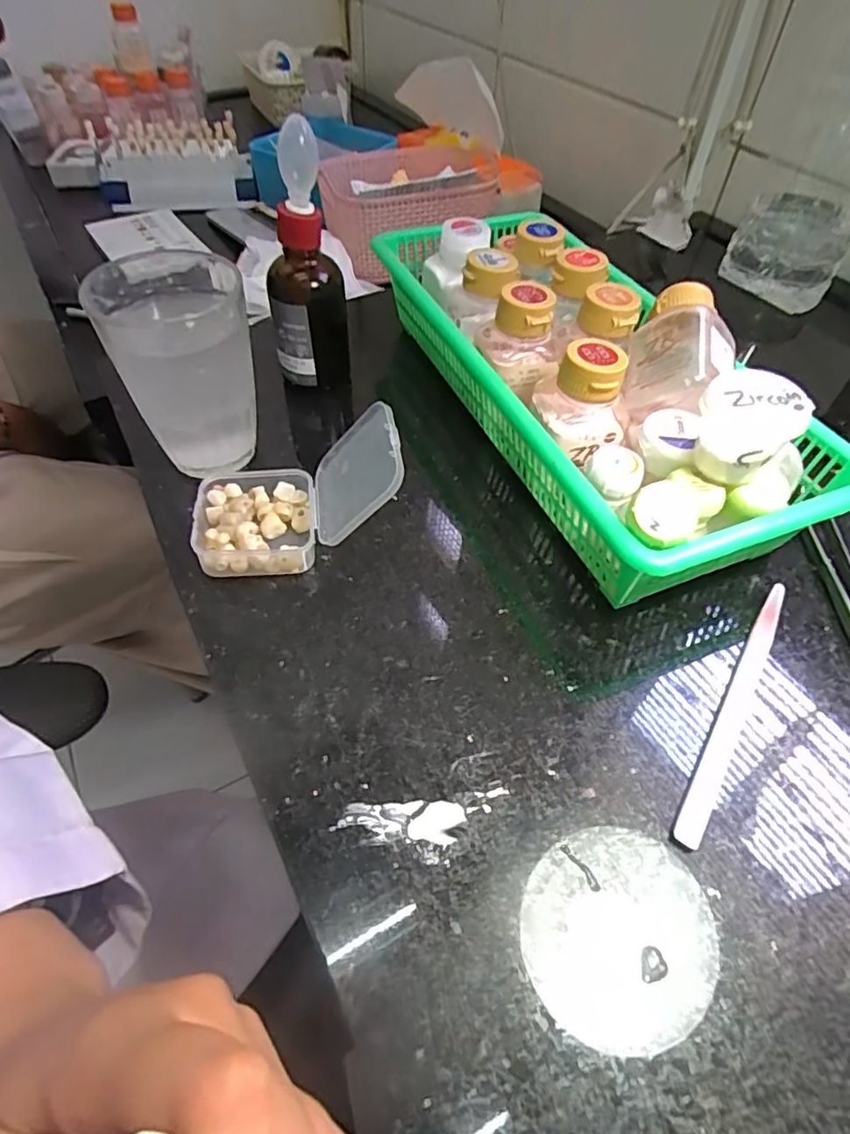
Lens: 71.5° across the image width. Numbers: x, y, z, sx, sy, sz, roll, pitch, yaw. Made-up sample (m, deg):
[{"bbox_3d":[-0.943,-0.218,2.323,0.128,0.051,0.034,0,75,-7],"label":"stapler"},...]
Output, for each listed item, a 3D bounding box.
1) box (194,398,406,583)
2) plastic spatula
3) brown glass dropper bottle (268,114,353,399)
[{"bbox_3d":[-0.060,-0.035,0.273,0.095,0.057,0.054,-3,51,-4],"label":"box"},{"bbox_3d":[0.129,0.054,0.242,0.010,0.004,0.135,28,56,20],"label":"plastic spatula"},{"bbox_3d":[-0.066,-0.158,0.325,0.041,0.136,0.040,-10,52,-9],"label":"brown glass dropper bottle"}]

